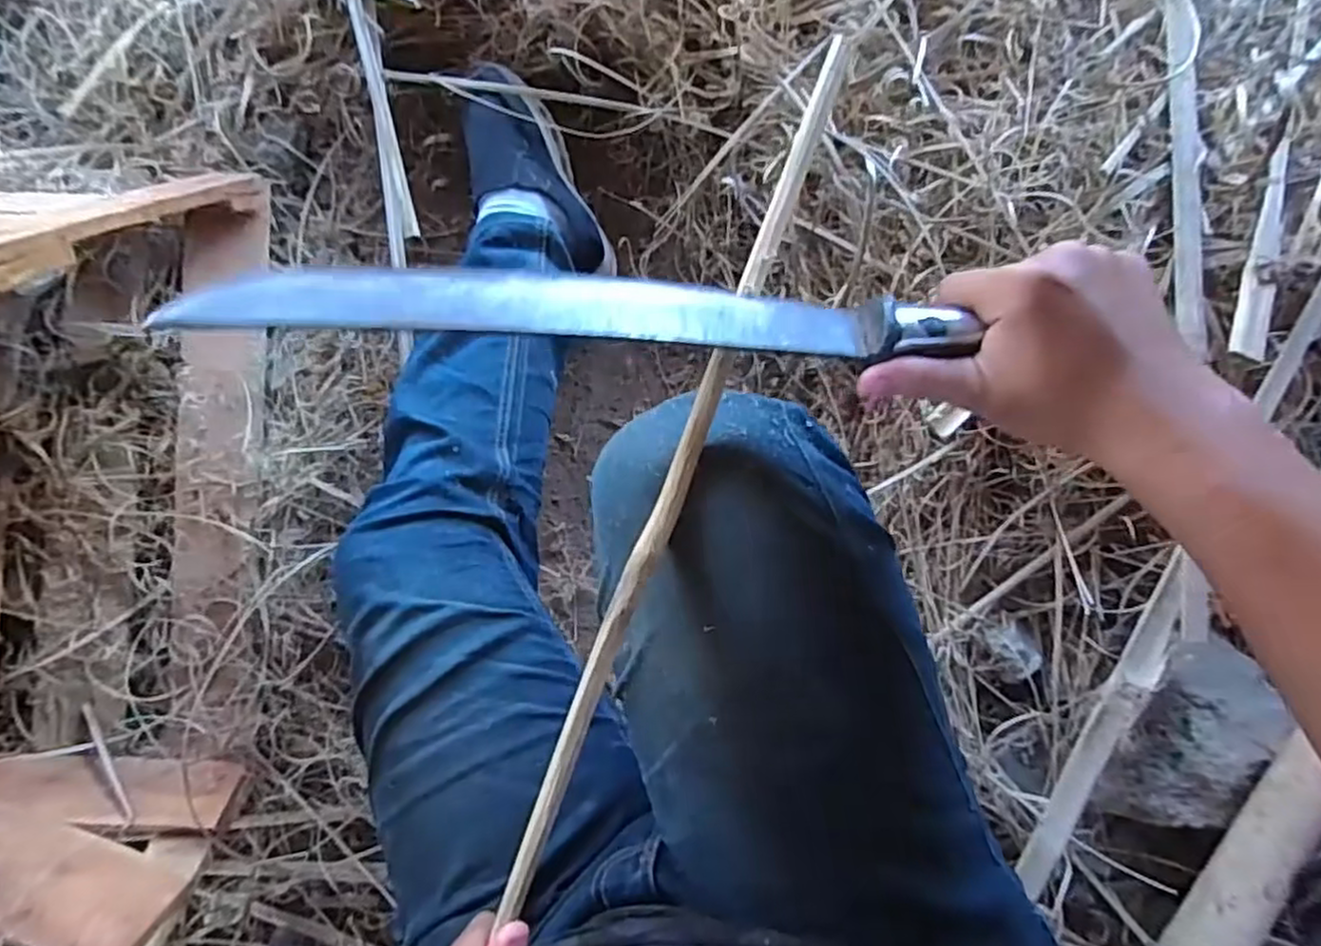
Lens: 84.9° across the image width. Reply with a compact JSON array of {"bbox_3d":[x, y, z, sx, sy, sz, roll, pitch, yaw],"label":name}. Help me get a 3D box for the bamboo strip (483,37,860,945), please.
[{"bbox_3d":[0.010,-0.007,0.322,0.014,0.011,0.407,22,86,3],"label":"bamboo strip"}]

